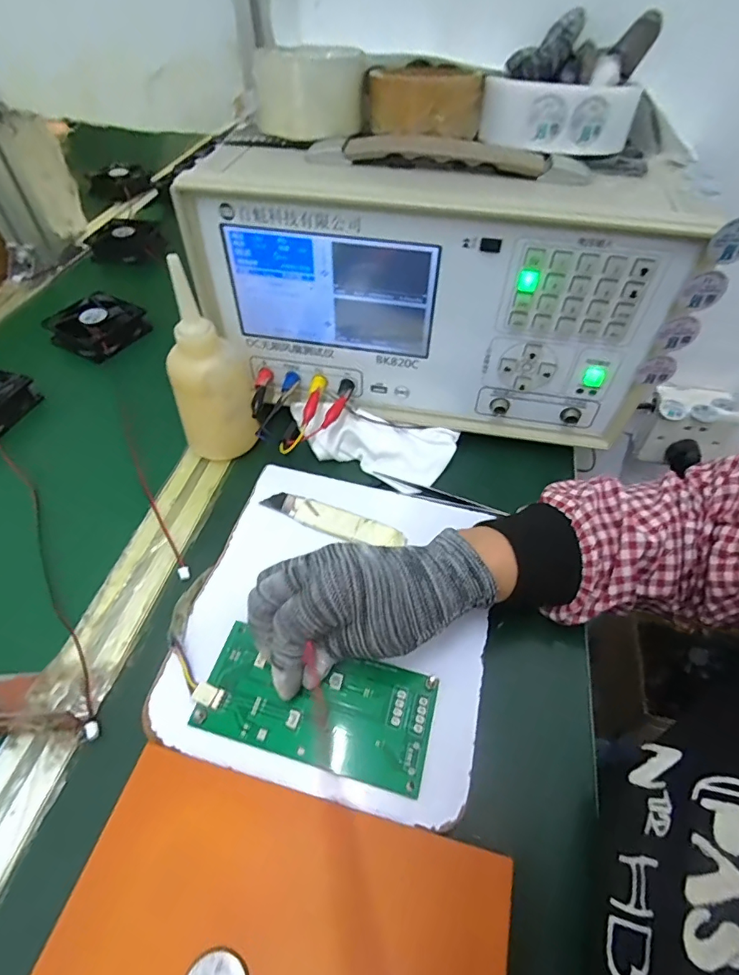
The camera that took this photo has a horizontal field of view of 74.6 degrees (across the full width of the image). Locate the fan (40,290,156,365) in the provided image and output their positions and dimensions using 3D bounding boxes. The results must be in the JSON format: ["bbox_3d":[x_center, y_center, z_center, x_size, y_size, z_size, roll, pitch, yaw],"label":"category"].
[{"bbox_3d":[-0.301,-0.182,0.543,0.085,0.028,0.085,25,55,16],"label":"fan"}]

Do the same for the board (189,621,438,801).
[{"bbox_3d":[-0.031,0.128,0.285,0.133,0.007,0.064,11,54,5],"label":"board"}]

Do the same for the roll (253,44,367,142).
[{"bbox_3d":[-0.045,-0.305,0.370,0.081,0.044,0.085,-2,52,-5],"label":"roll"}]

